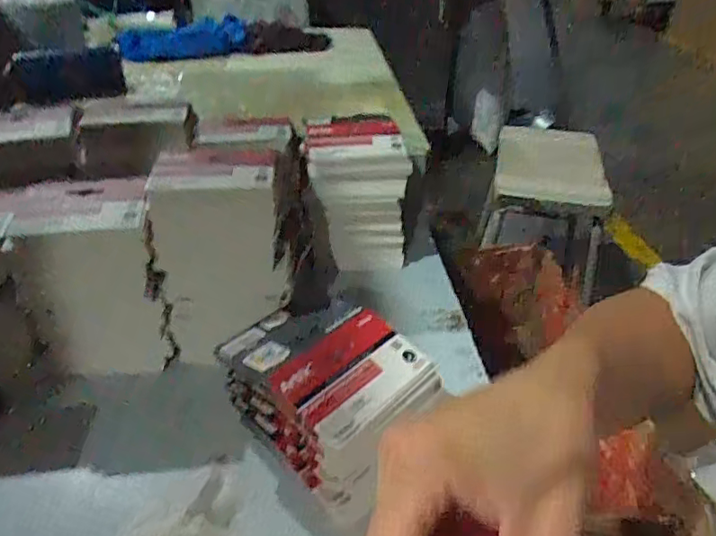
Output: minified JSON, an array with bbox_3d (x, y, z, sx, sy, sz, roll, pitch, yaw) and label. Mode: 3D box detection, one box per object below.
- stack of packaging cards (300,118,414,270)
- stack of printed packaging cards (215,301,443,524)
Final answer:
[{"bbox_3d":[-0.003,-0.084,0.618,0.106,0.142,0.094,-3,35,-8],"label":"stack of packaging cards"},{"bbox_3d":[-0.024,0.095,0.410,0.140,0.096,0.100,25,41,31],"label":"stack of printed packaging cards"}]

